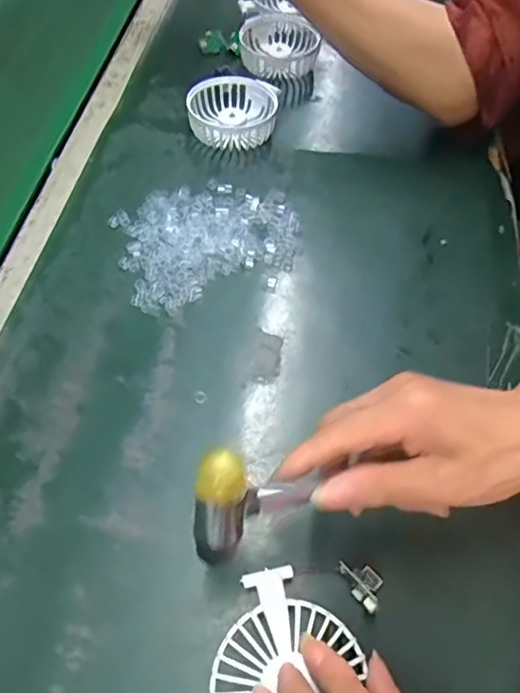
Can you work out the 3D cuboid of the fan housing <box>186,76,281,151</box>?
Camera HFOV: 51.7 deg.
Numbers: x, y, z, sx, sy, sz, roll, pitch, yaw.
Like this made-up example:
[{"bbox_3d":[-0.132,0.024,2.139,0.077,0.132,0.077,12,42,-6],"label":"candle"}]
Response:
[{"bbox_3d":[-0.026,-0.236,0.542,0.084,0.032,0.084,7,59,4],"label":"fan housing"}]

